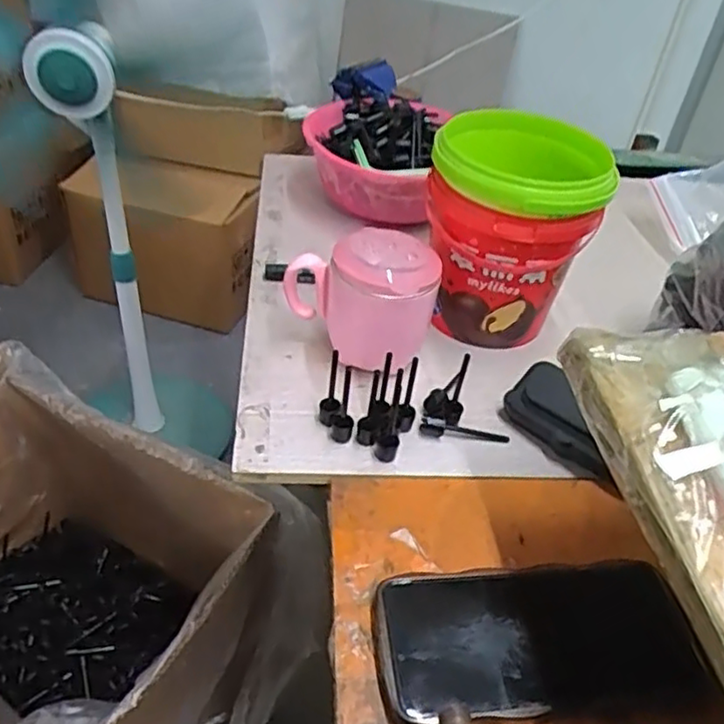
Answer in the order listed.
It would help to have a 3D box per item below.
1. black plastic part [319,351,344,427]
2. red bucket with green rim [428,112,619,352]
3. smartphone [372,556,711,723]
[{"bbox_3d":[-0.020,0.019,0.463,0.015,0.052,0.014,5,13,-3],"label":"black plastic part"},{"bbox_3d":[0.114,-0.105,0.549,0.127,0.154,0.140,11,41,4],"label":"red bucket with green rim"},{"bbox_3d":[0.090,0.143,0.356,0.161,0.012,0.079,-3,41,-4],"label":"smartphone"}]

